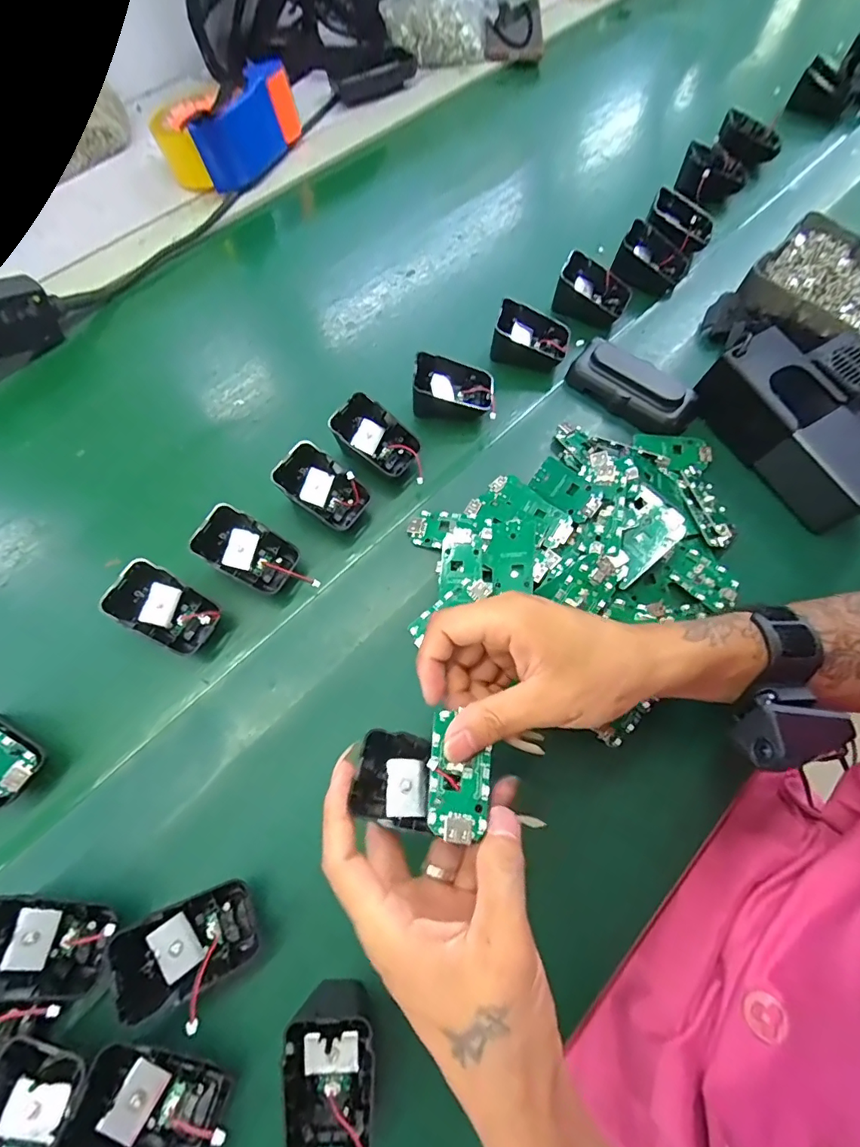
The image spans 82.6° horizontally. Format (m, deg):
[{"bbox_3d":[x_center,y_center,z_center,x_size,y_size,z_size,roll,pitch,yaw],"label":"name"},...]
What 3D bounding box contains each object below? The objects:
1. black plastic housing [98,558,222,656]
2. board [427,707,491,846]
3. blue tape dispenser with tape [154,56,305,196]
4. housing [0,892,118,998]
[{"bbox_3d":[-0.186,0.024,0.346,0.069,0.024,0.044,31,72,-11],"label":"black plastic housing"},{"bbox_3d":[0.015,0.100,0.248,0.031,0.005,0.061,11,56,-6],"label":"board"},{"bbox_3d":[-0.229,-0.496,0.545,0.100,0.073,0.140,34,72,14],"label":"blue tape dispenser with tape"},{"bbox_3d":[-0.210,0.199,0.263,0.059,0.037,0.042,12,69,6],"label":"housing"}]

